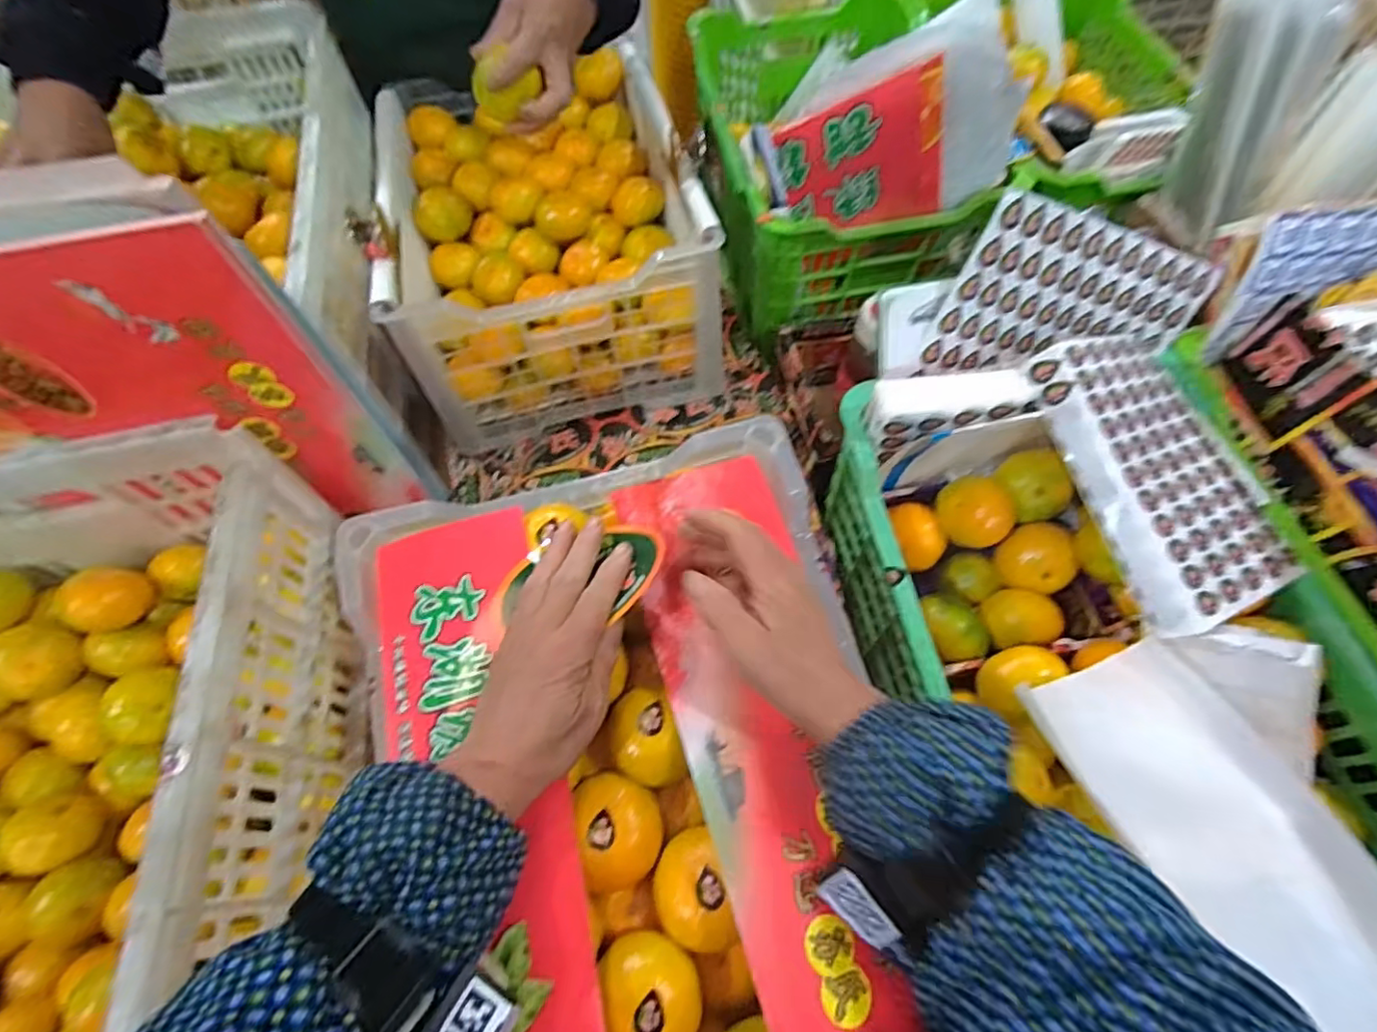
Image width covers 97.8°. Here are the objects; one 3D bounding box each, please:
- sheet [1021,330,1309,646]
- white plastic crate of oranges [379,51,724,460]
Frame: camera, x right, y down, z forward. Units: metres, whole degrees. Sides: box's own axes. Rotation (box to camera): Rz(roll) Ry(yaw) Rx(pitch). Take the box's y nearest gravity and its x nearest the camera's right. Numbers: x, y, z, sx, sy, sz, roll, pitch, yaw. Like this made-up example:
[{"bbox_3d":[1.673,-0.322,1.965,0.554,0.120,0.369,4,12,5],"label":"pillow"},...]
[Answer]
[{"bbox_3d":[0.375,-0.040,0.471,0.168,0.023,0.222,-15,76,-24],"label":"sheet"},{"bbox_3d":[-0.191,-0.378,0.790,0.356,0.200,0.500,-15,62,-7],"label":"white plastic crate of oranges"}]

